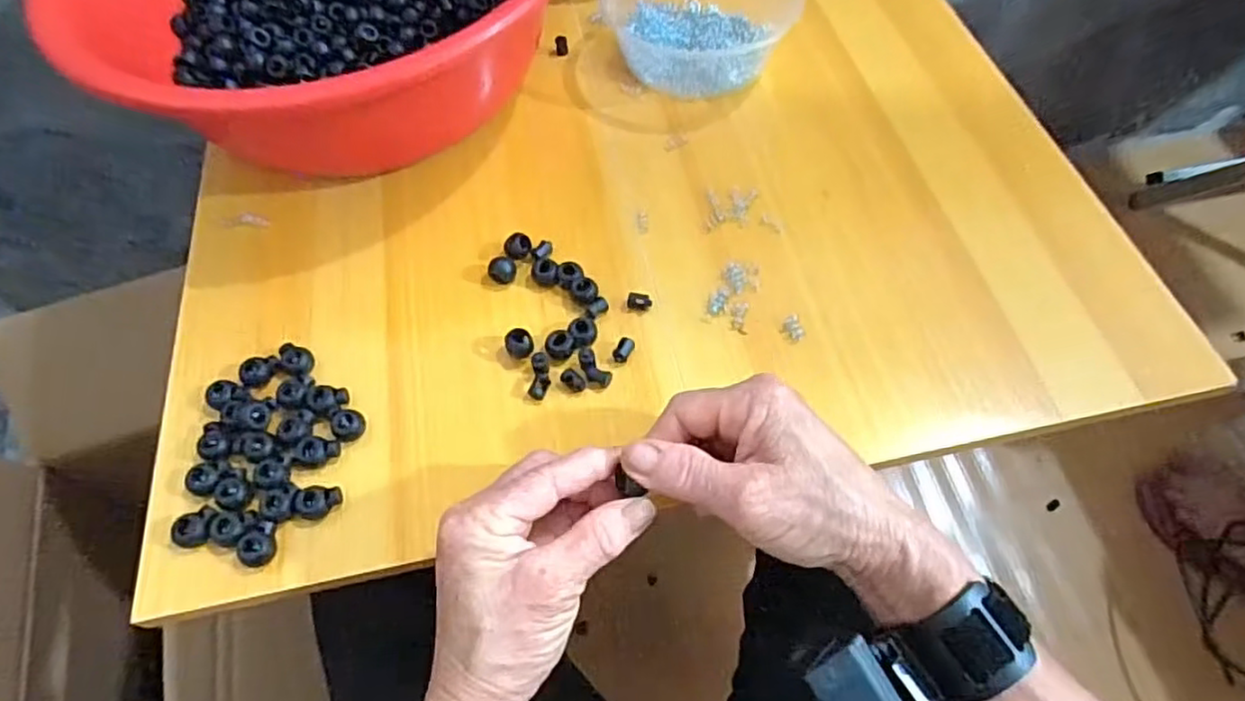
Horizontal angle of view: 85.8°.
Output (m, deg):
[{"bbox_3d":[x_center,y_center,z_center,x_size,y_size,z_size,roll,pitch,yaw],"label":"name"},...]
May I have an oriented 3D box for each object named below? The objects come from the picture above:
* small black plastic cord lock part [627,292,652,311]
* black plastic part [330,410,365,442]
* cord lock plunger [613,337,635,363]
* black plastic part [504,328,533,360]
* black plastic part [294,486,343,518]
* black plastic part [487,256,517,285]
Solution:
[{"bbox_3d":[0.011,-0.031,0.407,0.015,0.006,0.010,5,59,4],"label":"small black plastic cord lock part"},{"bbox_3d":[-0.152,0.042,0.372,0.017,0.012,0.015,-37,64,-17],"label":"black plastic part"},{"bbox_3d":[0.001,0.000,0.391,0.009,0.006,0.016,21,61,14],"label":"cord lock plunger"},{"bbox_3d":[-0.060,-0.003,0.393,0.016,0.013,0.015,-2,59,3],"label":"black plastic part"},{"bbox_3d":[-0.159,0.079,0.350,0.022,0.011,0.017,-8,59,-1],"label":"black plastic part"},{"bbox_3d":[-0.075,-0.049,0.423,0.017,0.014,0.016,-15,60,-5],"label":"black plastic part"}]

